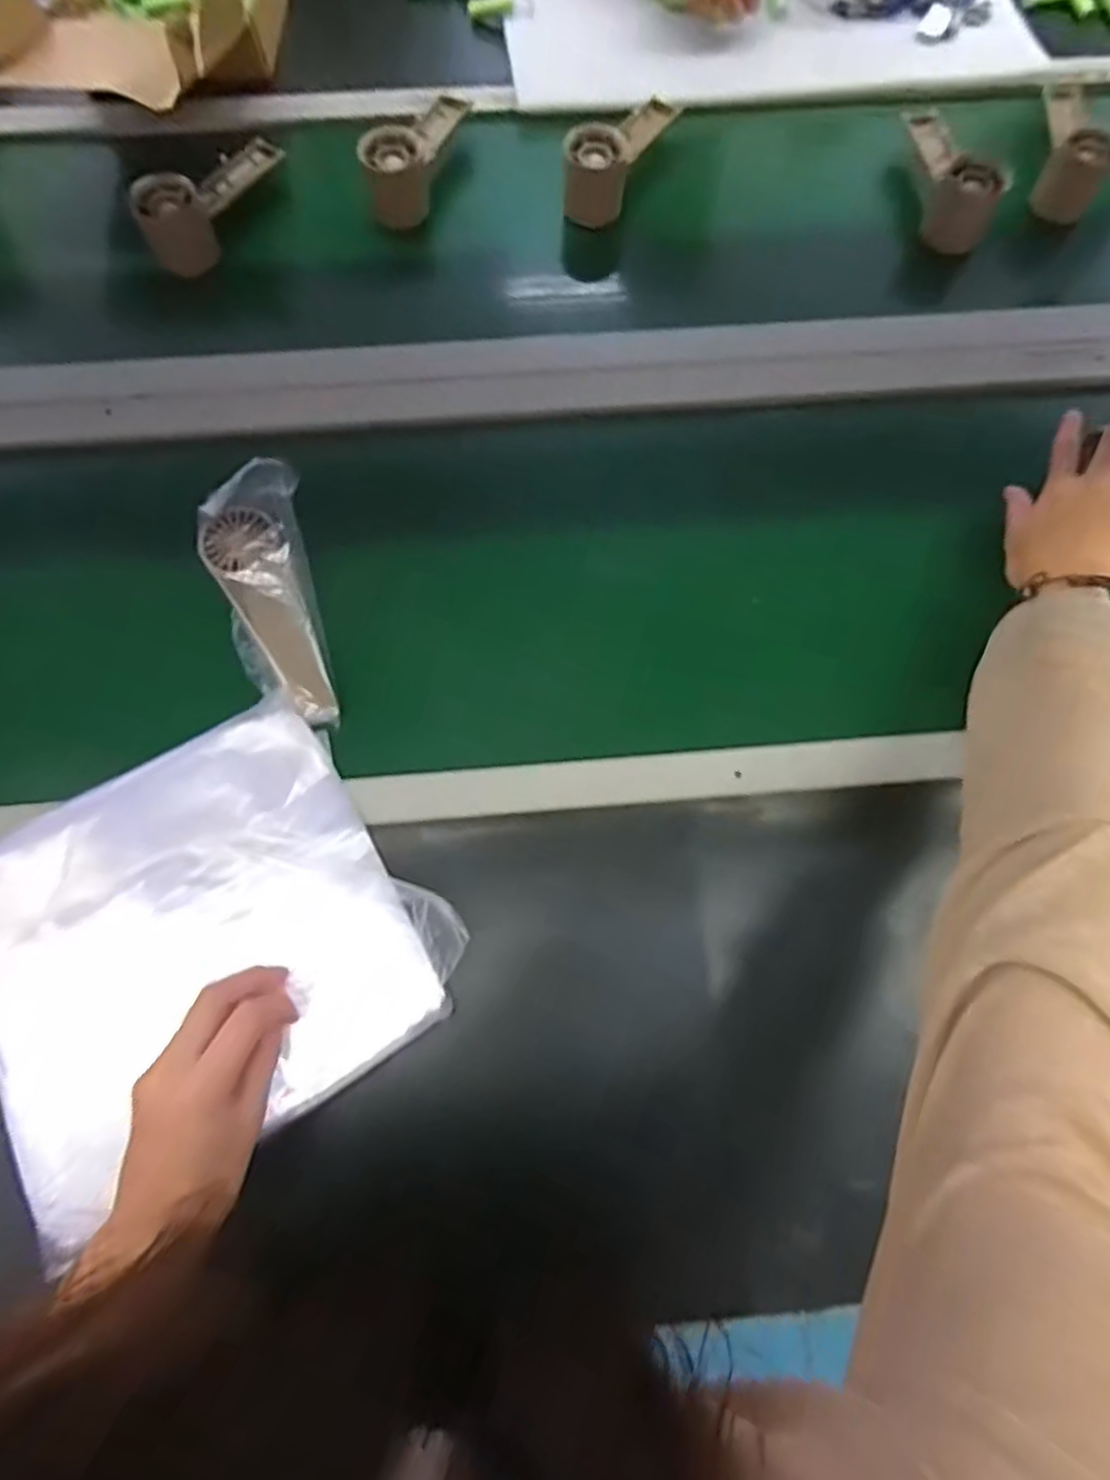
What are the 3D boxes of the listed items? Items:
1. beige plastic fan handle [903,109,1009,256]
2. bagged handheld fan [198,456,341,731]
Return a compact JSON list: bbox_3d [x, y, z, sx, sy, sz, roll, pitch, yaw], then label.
[{"bbox_3d":[0.372,-0.539,0.674,0.052,0.056,0.144,-6,70,-3],"label":"beige plastic fan handle"},{"bbox_3d":[-0.200,-0.095,0.501,0.069,0.044,0.180,-15,93,-6],"label":"bagged handheld fan"}]

